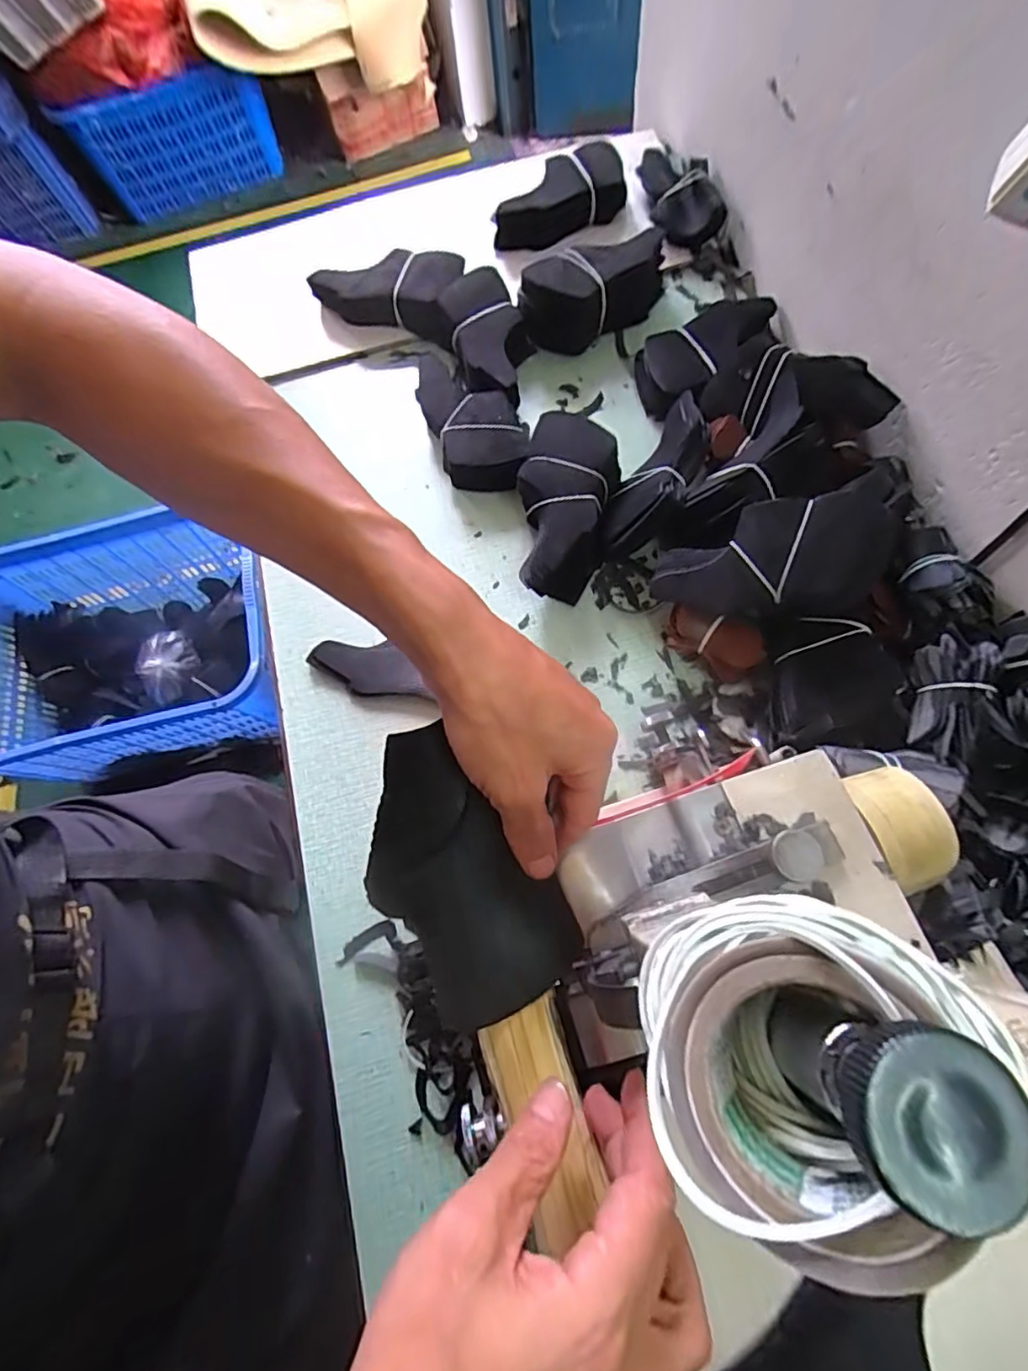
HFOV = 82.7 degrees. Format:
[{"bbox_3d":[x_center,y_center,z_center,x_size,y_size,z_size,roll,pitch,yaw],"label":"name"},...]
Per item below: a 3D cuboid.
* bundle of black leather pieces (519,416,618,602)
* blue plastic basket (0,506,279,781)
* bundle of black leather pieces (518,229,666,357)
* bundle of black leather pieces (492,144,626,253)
[{"bbox_3d":[0.043,-0.150,0.505,0.077,0.060,0.155,12,72,6],"label":"bundle of black leather pieces"},{"bbox_3d":[-0.783,-0.061,1.176,0.621,0.285,0.441,-17,72,-4],"label":"blue plastic basket"},{"bbox_3d":[0.083,-0.398,0.590,0.162,0.057,0.070,-21,72,-5],"label":"bundle of black leather pieces"},{"bbox_3d":[0.047,-0.538,0.636,0.150,0.058,0.066,-22,72,-5],"label":"bundle of black leather pieces"}]

